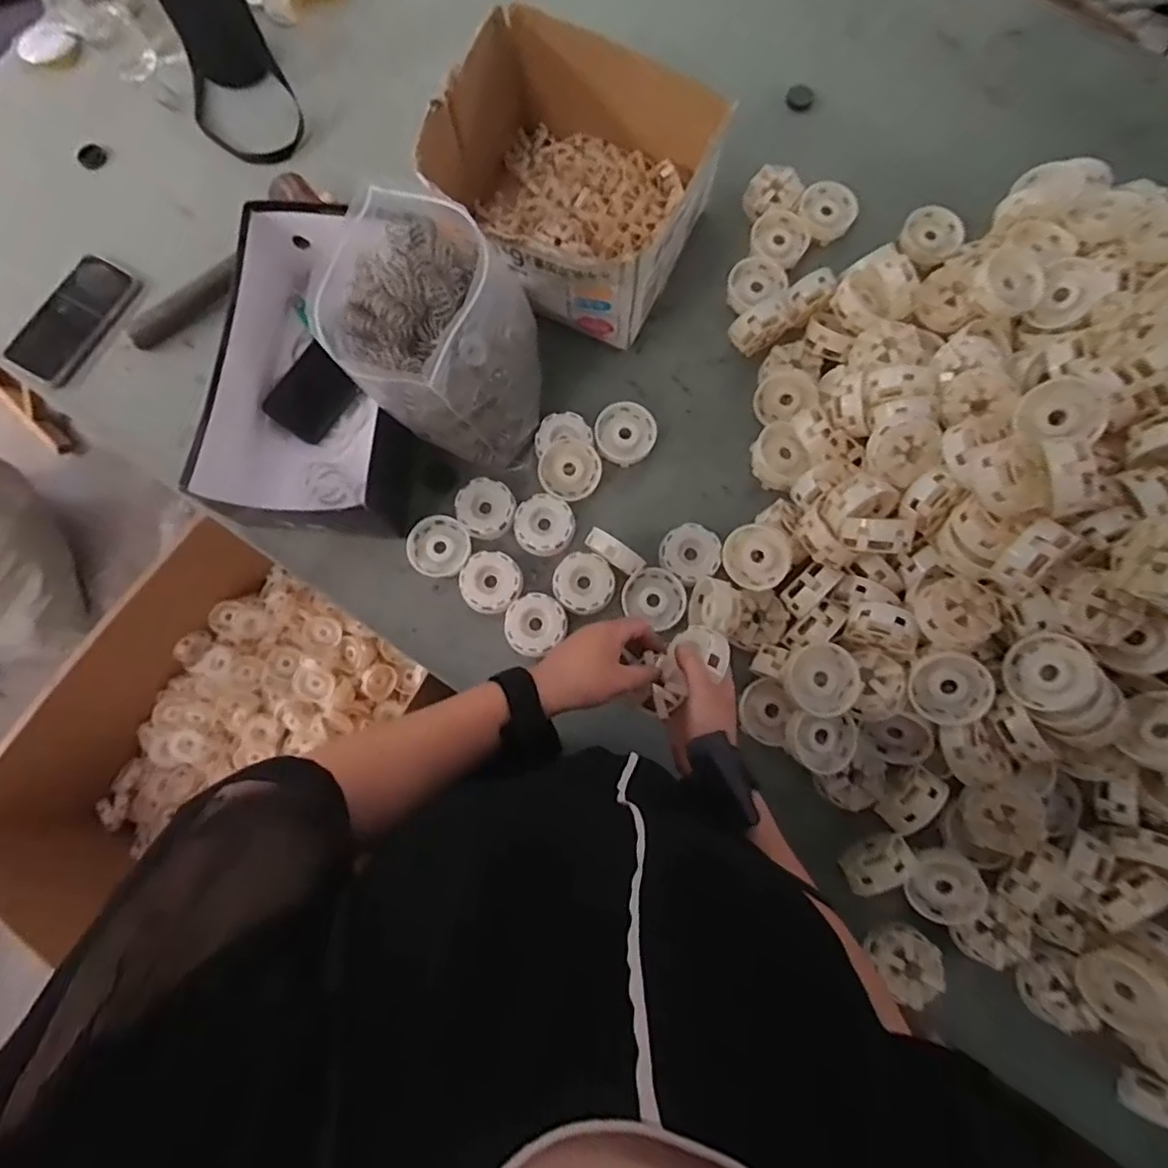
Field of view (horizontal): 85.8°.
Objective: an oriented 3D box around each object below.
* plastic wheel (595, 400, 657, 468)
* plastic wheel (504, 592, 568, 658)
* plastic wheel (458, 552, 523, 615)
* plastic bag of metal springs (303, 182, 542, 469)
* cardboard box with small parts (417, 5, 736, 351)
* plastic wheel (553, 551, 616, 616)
[{"bbox_3d":[0.049,-0.172,0.727,0.068,0.026,0.073,0,79,1],"label":"plastic wheel"},{"bbox_3d":[-0.054,0.044,0.684,0.066,0.024,0.062,0,79,1],"label":"plastic wheel"},{"bbox_3d":[-0.102,-0.001,0.693,0.065,0.024,0.066,0,79,1],"label":"plastic wheel"},{"bbox_3d":[-0.137,-0.238,0.622,0.172,0.225,0.188,5,79,2],"label":"plastic bag of metal springs"},{"bbox_3d":[-0.017,-0.437,0.696,0.276,0.136,0.262,24,80,5],"label":"cardboard box with small parts"},{"bbox_3d":[0.000,0.000,0.694,0.066,0.019,0.066,0,79,1],"label":"plastic wheel"}]

